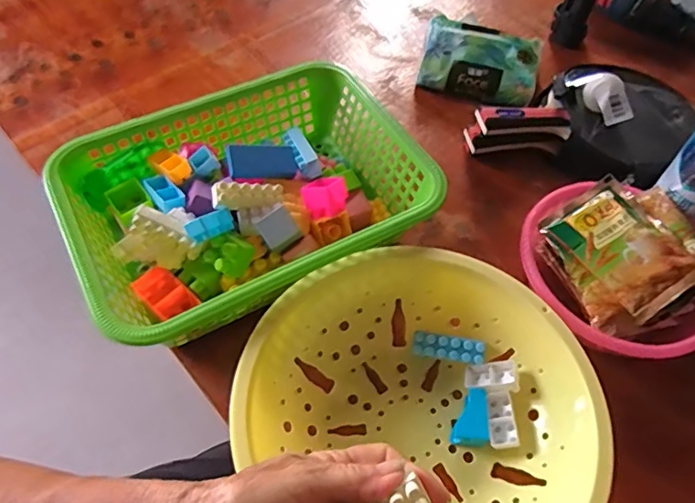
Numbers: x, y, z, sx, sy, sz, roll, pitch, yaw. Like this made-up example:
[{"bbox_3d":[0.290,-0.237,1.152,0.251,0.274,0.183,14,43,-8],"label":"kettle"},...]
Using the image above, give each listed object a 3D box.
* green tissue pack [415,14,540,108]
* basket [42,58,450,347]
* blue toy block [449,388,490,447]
[{"bbox_3d":[0.155,-0.219,0.639,0.133,0.064,0.073,17,56,9],"label":"green tissue pack"},{"bbox_3d":[-0.087,-0.043,0.498,0.288,0.087,0.216,-25,60,-19],"label":"basket"},{"bbox_3d":[0.094,0.128,0.421,0.026,0.019,0.040,7,55,2],"label":"blue toy block"}]

